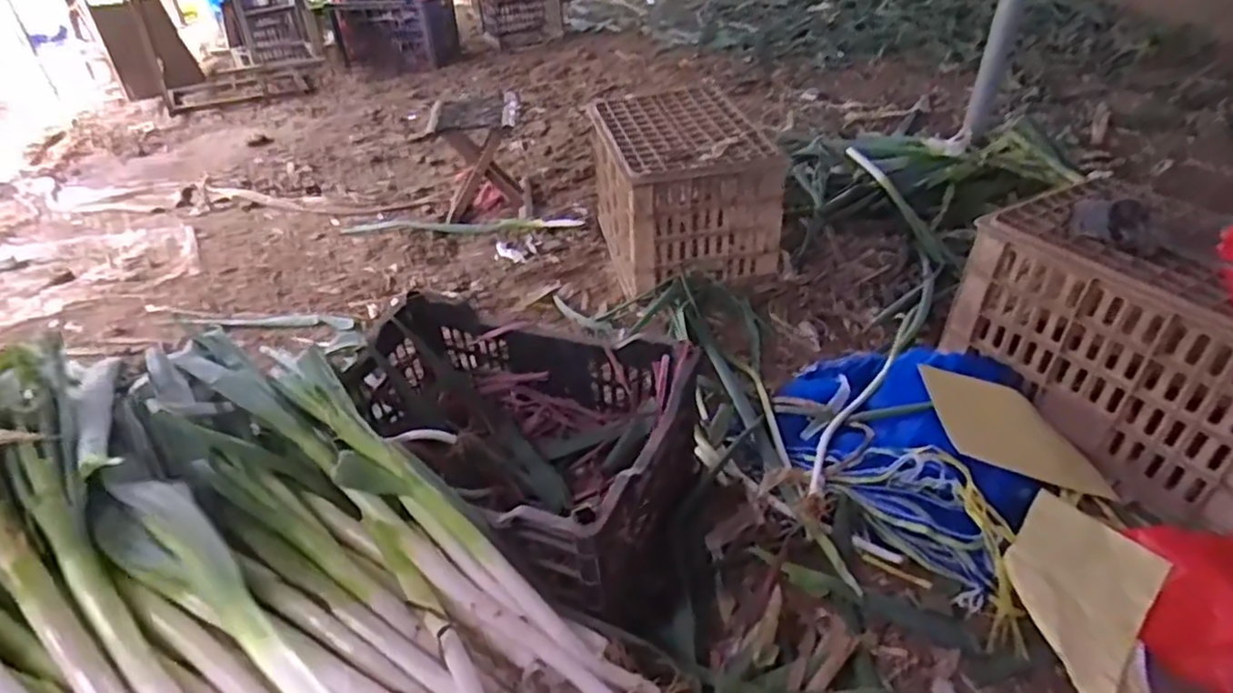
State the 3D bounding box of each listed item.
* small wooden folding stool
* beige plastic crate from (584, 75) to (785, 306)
[{"bbox_3d":[-0.369,-0.518,1.874,0.236,0.285,0.219,-5,38,-2],"label":"small wooden folding stool"},{"bbox_3d":[0.143,-0.376,1.594,0.340,0.279,0.486,-8,37,-8],"label":"beige plastic crate"}]

